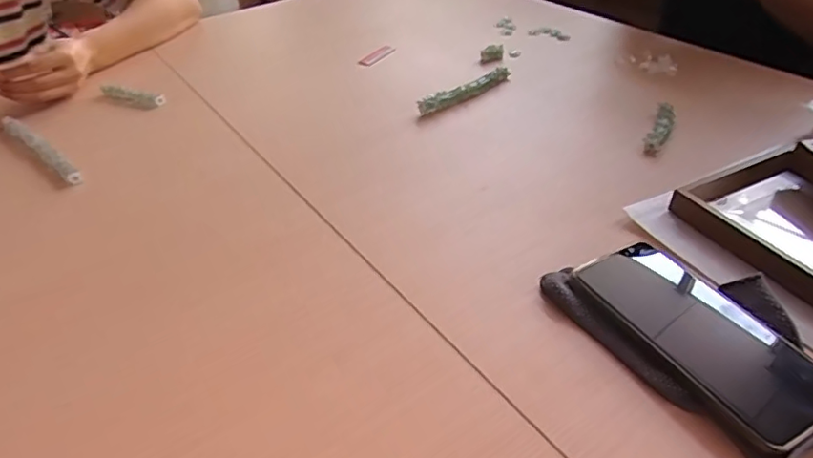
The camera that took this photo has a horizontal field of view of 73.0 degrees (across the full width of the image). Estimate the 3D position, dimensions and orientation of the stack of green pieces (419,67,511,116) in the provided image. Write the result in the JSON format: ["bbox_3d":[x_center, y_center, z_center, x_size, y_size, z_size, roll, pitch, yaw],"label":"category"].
[{"bbox_3d":[0.073,-0.171,0.668,0.142,0.017,0.018,-30,47,-28],"label":"stack of green pieces"}]

